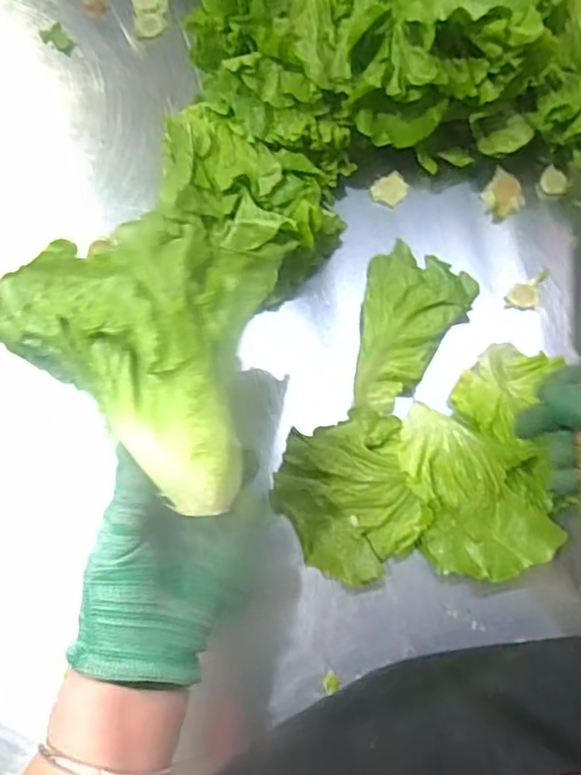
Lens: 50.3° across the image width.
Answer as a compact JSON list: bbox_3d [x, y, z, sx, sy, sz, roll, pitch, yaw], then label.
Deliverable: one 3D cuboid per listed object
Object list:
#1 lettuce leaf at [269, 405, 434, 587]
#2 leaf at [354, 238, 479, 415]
[{"bbox_3d":[0.040,0.077,0.431,0.095,0.031,0.109,-16,76,-2],"label":"lettuce leaf"},{"bbox_3d":[0.081,-0.044,0.458,0.078,0.019,0.125,26,78,8],"label":"leaf"}]

